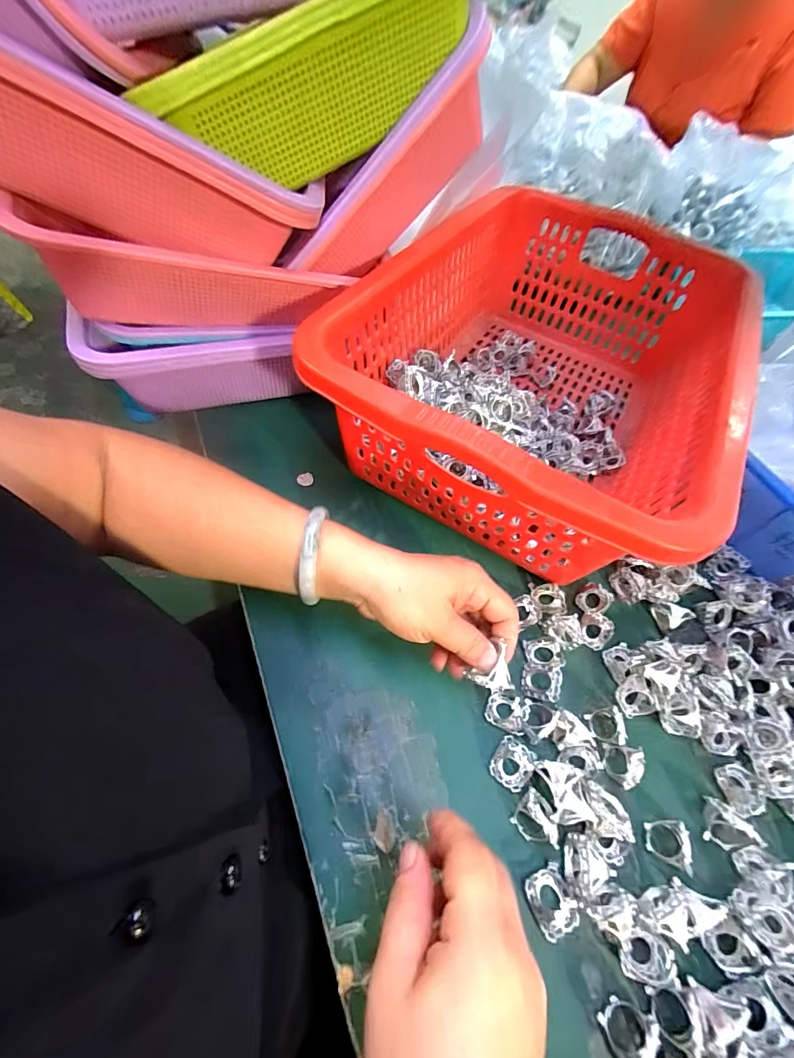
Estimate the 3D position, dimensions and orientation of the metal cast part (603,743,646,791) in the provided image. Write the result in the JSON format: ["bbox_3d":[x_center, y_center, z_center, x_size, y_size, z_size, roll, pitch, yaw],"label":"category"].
[{"bbox_3d":[0.160,0.167,0.286,0.022,0.023,0.026,13,58,1],"label":"metal cast part"}]

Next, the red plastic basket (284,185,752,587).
[{"bbox_3d":[0.149,-0.167,0.429,0.301,0.169,0.468,29,59,12],"label":"red plastic basket"}]

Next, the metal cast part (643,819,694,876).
[{"bbox_3d":[0.175,0.202,0.264,0.016,0.025,0.026,16,58,2],"label":"metal cast part"}]

